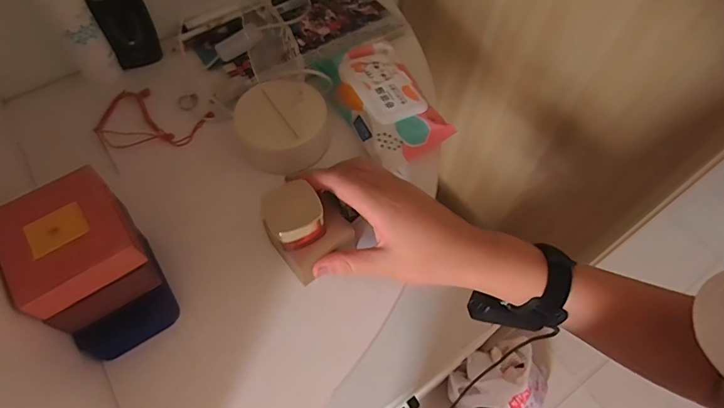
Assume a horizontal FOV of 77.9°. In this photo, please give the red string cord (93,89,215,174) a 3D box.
[{"bbox_3d":[-0.232,-0.094,0.492,0.112,0.007,0.101,-32,69,-19],"label":"red string cord"}]

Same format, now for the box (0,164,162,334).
[{"bbox_3d":[-0.208,0.033,0.331,0.078,0.058,0.085,-31,65,-18],"label":"box"}]

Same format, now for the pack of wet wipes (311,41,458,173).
[{"bbox_3d":[0.023,-0.114,0.488,0.096,0.040,0.155,-25,63,-15],"label":"pack of wet wipes"}]

